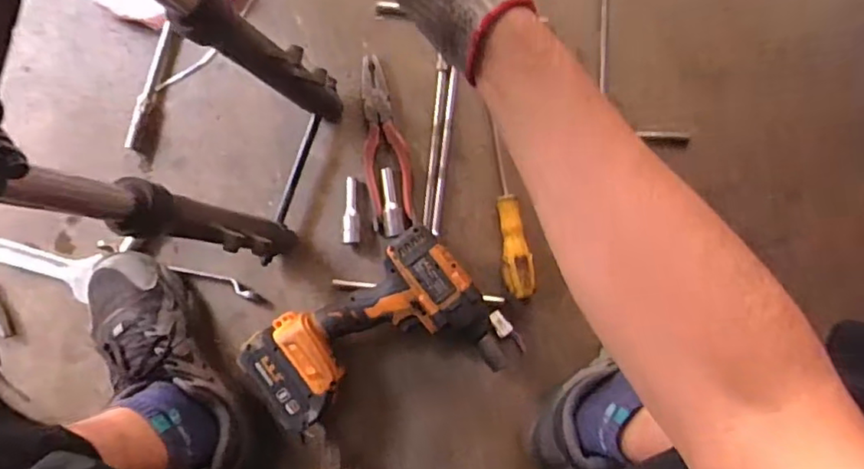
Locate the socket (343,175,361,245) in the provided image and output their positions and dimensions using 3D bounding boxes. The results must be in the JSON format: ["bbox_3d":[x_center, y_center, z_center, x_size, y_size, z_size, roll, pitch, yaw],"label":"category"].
[{"bbox_3d":[-0.090,-0.027,0.667,0.018,0.014,0.074,0,87,2],"label":"socket"}]

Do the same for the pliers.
[{"bbox_3d":[-0.053,-0.103,0.670,0.052,0.011,0.194,-6,87,2],"label":"pliers"}]

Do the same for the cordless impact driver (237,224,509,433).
[{"bbox_3d":[-0.057,0.121,0.634,0.241,0.072,0.162,-33,89,1],"label":"cordless impact driver"}]

